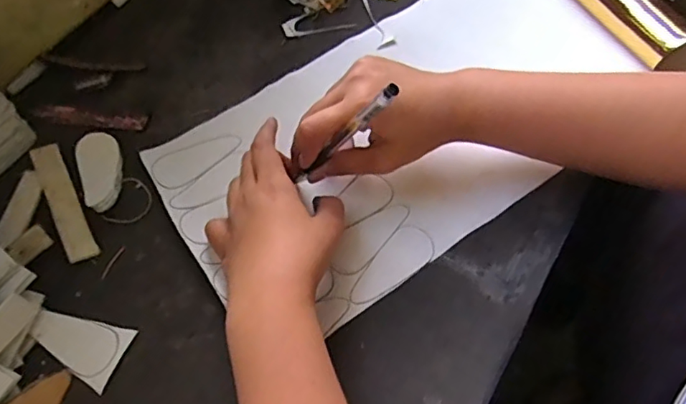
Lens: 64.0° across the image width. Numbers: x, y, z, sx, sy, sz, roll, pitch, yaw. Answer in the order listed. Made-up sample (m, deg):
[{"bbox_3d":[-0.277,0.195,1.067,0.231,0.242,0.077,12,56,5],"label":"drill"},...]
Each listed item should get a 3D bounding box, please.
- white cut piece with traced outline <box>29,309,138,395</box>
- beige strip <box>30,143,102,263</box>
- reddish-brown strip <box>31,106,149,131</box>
[{"bbox_3d":[-0.179,0.095,0.368,0.066,0.004,0.040,18,63,9],"label":"white cut piece with traced outline"},{"bbox_3d":[-0.213,-0.002,0.418,0.022,0.006,0.108,-27,65,-14],"label":"beige strip"},{"bbox_3d":[-0.212,-0.071,0.459,0.096,0.004,0.017,7,62,3],"label":"reddish-brown strip"}]

